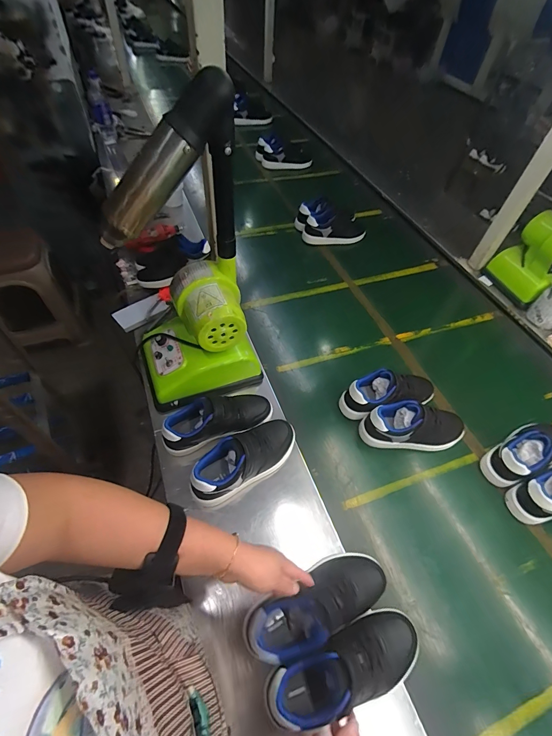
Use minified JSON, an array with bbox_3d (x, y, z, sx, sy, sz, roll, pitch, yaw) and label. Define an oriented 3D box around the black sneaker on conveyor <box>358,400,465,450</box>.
[{"bbox_3d":[0.298,0.120,0.723,0.222,0.096,0.078,-2,53,-5],"label":"black sneaker on conveyor"}]

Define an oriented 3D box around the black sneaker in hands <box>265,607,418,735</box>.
[{"bbox_3d":[0.096,0.396,0.451,0.219,0.081,0.081,-12,55,-20],"label":"black sneaker in hands"}]

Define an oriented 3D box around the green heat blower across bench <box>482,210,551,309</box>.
[{"bbox_3d":[0.743,-0.310,0.975,0.108,0.257,0.189,-13,58,-14],"label":"green heat blower across bench"}]

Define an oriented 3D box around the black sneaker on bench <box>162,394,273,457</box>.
[{"bbox_3d":[-0.109,0.092,0.661,0.215,0.085,0.074,-19,60,-17],"label":"black sneaker on bench"}]

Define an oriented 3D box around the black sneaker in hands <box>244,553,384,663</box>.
[{"bbox_3d":[0.063,0.337,0.494,0.221,0.088,0.081,-14,54,-28],"label":"black sneaker in hands"}]

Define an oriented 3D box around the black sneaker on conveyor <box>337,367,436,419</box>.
[{"bbox_3d":[0.258,0.056,0.762,0.220,0.099,0.081,-10,54,-11],"label":"black sneaker on conveyor"}]

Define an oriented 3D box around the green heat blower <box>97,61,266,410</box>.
[{"bbox_3d":[-0.162,-0.153,0.594,0.231,0.486,0.184,-18,59,-16],"label":"green heat blower"}]

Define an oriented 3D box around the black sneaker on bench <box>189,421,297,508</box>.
[{"bbox_3d":[-0.054,0.161,0.623,0.214,0.079,0.078,-34,65,-24],"label":"black sneaker on bench"}]

